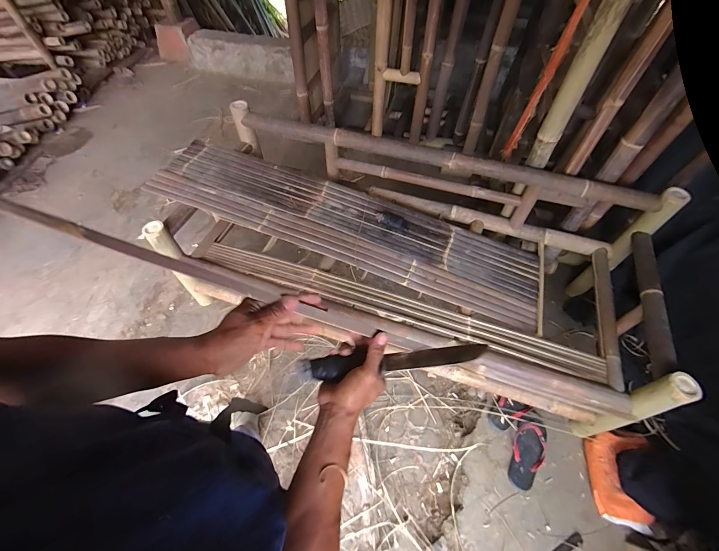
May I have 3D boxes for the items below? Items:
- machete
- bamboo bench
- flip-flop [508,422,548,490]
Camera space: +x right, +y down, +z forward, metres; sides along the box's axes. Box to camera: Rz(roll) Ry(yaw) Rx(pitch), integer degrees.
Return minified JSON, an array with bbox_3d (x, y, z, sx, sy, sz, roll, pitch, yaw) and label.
[{"bbox_3d":[0.049,0.124,0.485,0.267,0.018,0.043,-6,55,0],"label":"machete"},{"bbox_3d":[0.124,-0.098,1.264,1.874,0.512,0.691,17,56,10],"label":"bamboo bench"},{"bbox_3d":[0.594,0.624,1.144,0.107,0.042,0.229,26,58,15],"label":"flip-flop"}]

